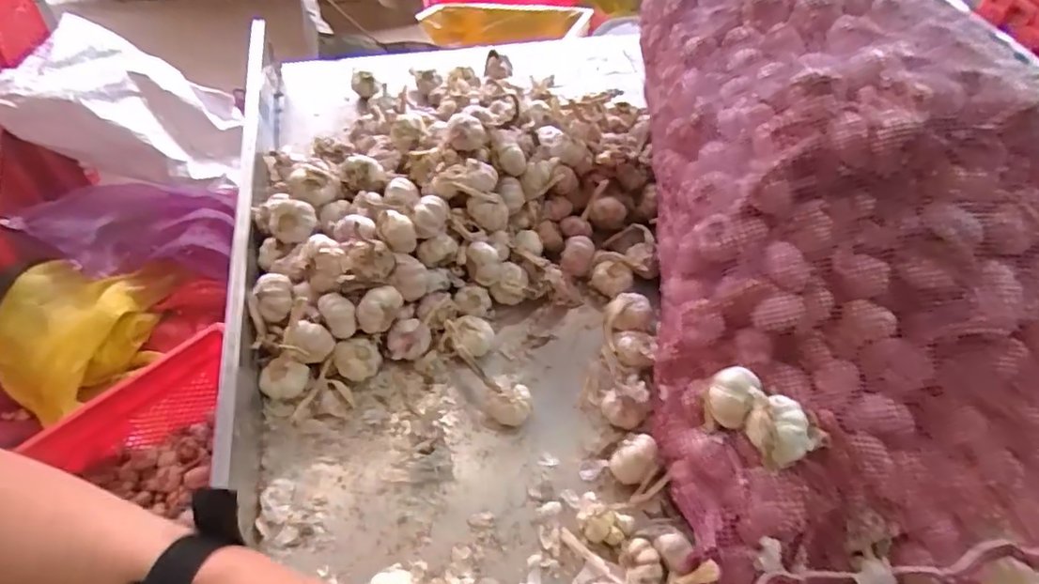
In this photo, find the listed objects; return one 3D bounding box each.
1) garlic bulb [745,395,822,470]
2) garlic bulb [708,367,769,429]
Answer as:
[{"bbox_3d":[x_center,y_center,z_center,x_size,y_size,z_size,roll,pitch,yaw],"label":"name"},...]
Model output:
[{"bbox_3d":[0.194,0.107,0.433,0.043,0.041,0.043,1,51,-1],"label":"garlic bulb"},{"bbox_3d":[0.169,0.081,0.456,0.040,0.042,0.040,25,55,17],"label":"garlic bulb"}]

